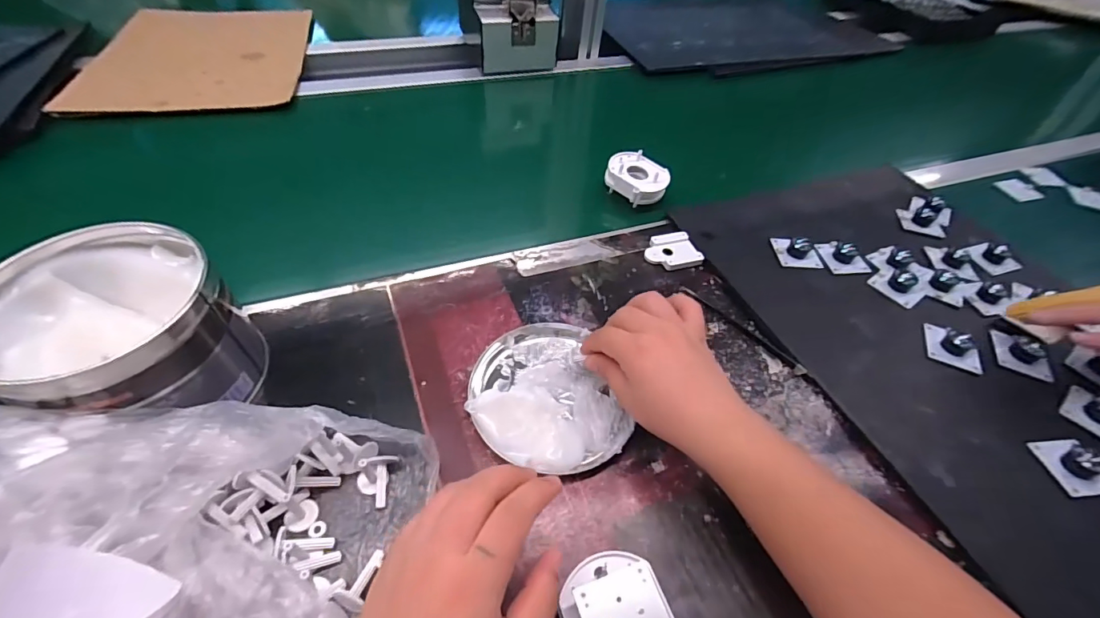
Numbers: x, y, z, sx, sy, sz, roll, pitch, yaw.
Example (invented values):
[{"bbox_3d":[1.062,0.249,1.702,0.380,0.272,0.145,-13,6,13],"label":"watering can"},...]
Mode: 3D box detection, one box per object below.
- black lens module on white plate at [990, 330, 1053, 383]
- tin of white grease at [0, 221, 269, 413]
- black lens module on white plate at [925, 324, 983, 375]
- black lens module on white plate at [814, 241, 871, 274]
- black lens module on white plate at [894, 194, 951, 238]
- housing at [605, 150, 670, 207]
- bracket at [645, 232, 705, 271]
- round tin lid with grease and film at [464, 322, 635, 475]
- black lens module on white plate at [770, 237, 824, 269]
[{"bbox_3d":[0.428,0.038,0.422,0.037,0.014,0.047,21,51,12],"label":"black lens module on white plate"},{"bbox_3d":[-0.278,0.023,0.318,0.122,0.100,0.122,3,49,-4],"label":"tin of white grease"},{"bbox_3d":[0.364,0.032,0.416,0.042,0.020,0.040,22,51,12],"label":"black lens module on white plate"},{"bbox_3d":[0.310,-0.059,0.492,0.044,0.022,0.046,0,50,-6],"label":"black lens module on white plate"},{"bbox_3d":[0.446,-0.112,0.557,0.050,0.021,0.068,27,52,17],"label":"black lens module on white plate"},{"bbox_3d":[0.099,-0.148,0.543,0.056,0.035,0.070,-34,61,-30],"label":"housing"},{"bbox_3d":[0.126,-0.060,0.488,0.057,0.009,0.047,-11,52,-15],"label":"bracket"},{"bbox_3d":[-0.005,0.063,0.359,0.109,0.029,0.126,-16,53,-19],"label":"round tin lid with grease and film"},{"bbox_3d":[0.263,-0.063,0.490,0.046,0.027,0.039,3,49,-4],"label":"black lens module on white plate"}]

